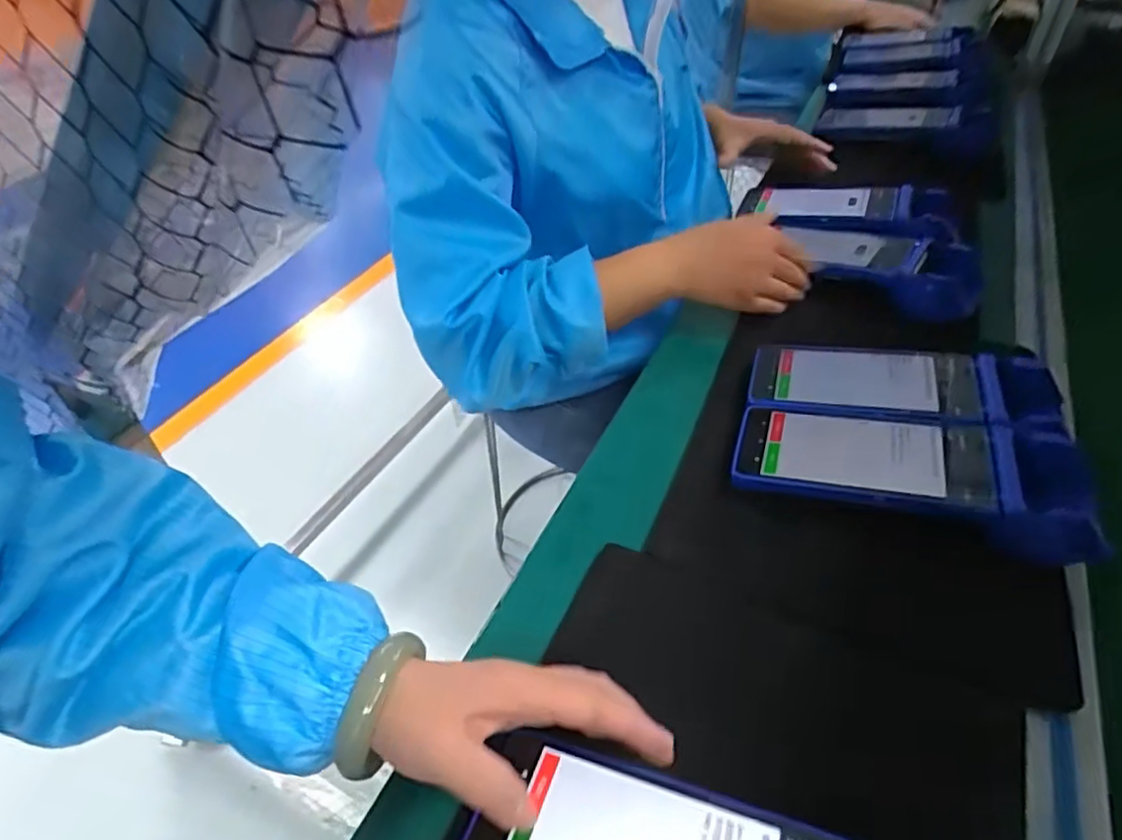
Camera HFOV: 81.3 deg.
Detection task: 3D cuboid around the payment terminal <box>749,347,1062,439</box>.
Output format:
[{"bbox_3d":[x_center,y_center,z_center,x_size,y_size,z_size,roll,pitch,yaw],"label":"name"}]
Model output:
[{"bbox_3d":[0.253,-0.026,0.491,0.205,0.041,0.083,13,47,14],"label":"payment terminal"}]

